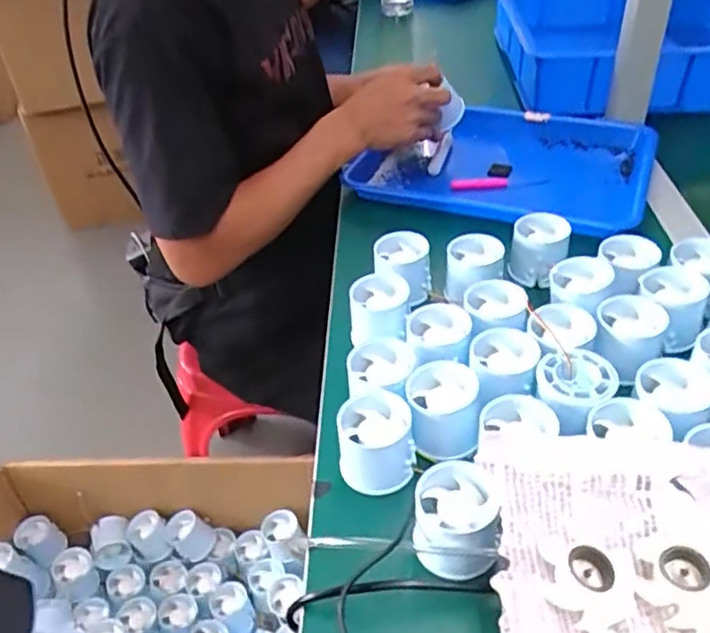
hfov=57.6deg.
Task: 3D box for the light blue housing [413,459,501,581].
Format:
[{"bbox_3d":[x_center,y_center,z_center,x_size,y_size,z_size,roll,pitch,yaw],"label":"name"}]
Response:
[{"bbox_3d":[0.063,0.131,0.406,0.053,0.047,0.063,1,40,7],"label":"light blue housing"}]

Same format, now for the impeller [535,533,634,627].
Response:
[{"bbox_3d":[0.108,0.120,0.303,0.038,0.014,0.044,1,40,6],"label":"impeller"}]

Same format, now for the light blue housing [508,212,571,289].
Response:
[{"bbox_3d":[0.179,-0.066,0.622,0.049,0.045,0.063,12,42,18],"label":"light blue housing"}]

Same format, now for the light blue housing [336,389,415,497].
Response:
[{"bbox_3d":[0.015,0.092,0.463,0.054,0.053,0.051,-4,40,0],"label":"light blue housing"}]

